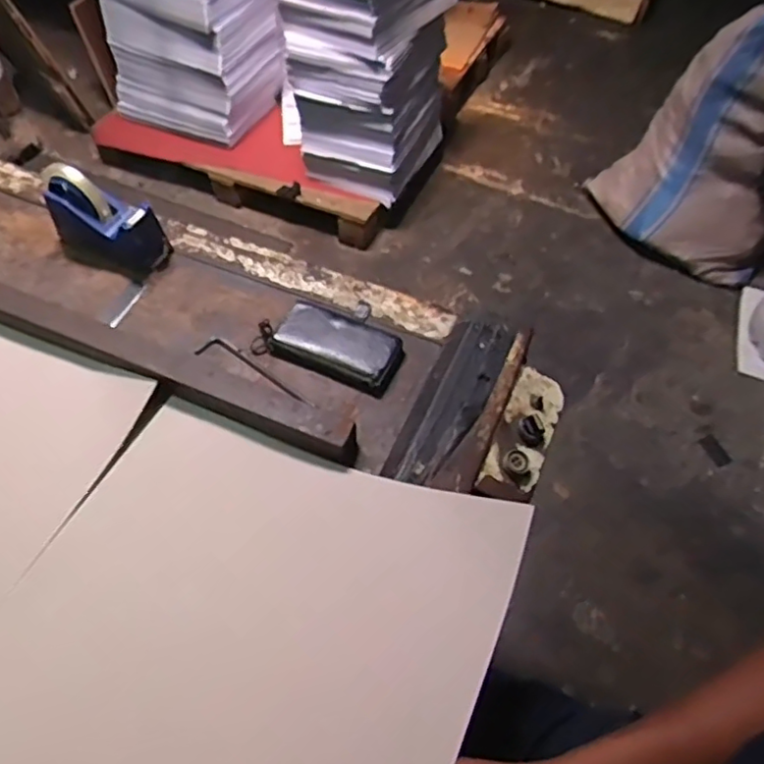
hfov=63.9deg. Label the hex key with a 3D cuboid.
[{"bbox_3d":[-0.150,-0.013,0.756,0.179,0.008,0.031,24,58,15],"label":"hex key"}]

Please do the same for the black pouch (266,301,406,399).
[{"bbox_3d":[-0.053,-0.050,0.766,0.161,0.023,0.096,23,57,14],"label":"black pouch"}]

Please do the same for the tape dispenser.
[{"bbox_3d":[-0.385,-0.221,0.837,0.168,0.109,0.072,19,57,12],"label":"tape dispenser"}]

